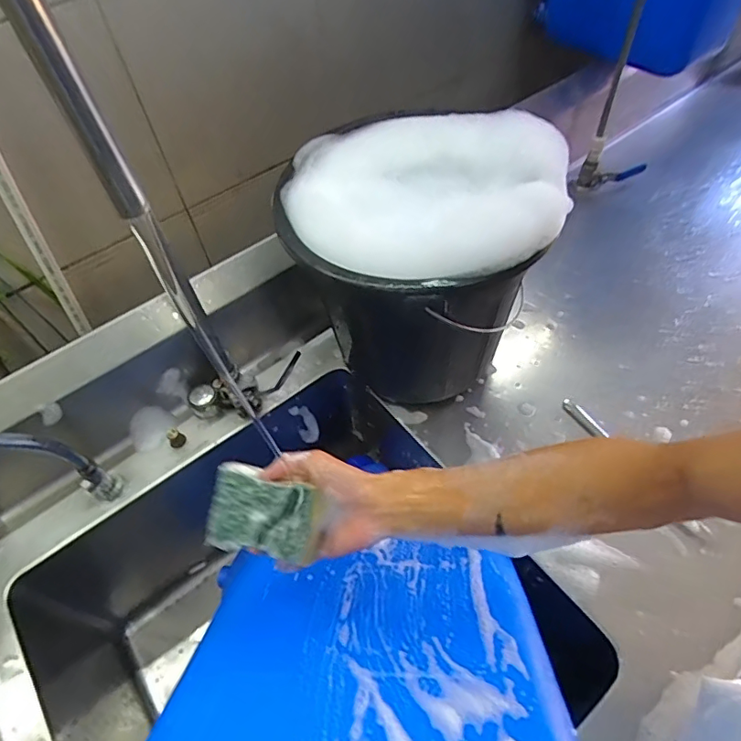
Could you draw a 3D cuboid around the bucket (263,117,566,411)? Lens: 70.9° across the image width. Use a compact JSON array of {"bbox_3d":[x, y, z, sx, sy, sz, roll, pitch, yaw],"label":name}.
[{"bbox_3d":[0.053,-0.114,0.644,0.285,0.312,0.256,14,57,14],"label":"bucket"}]

